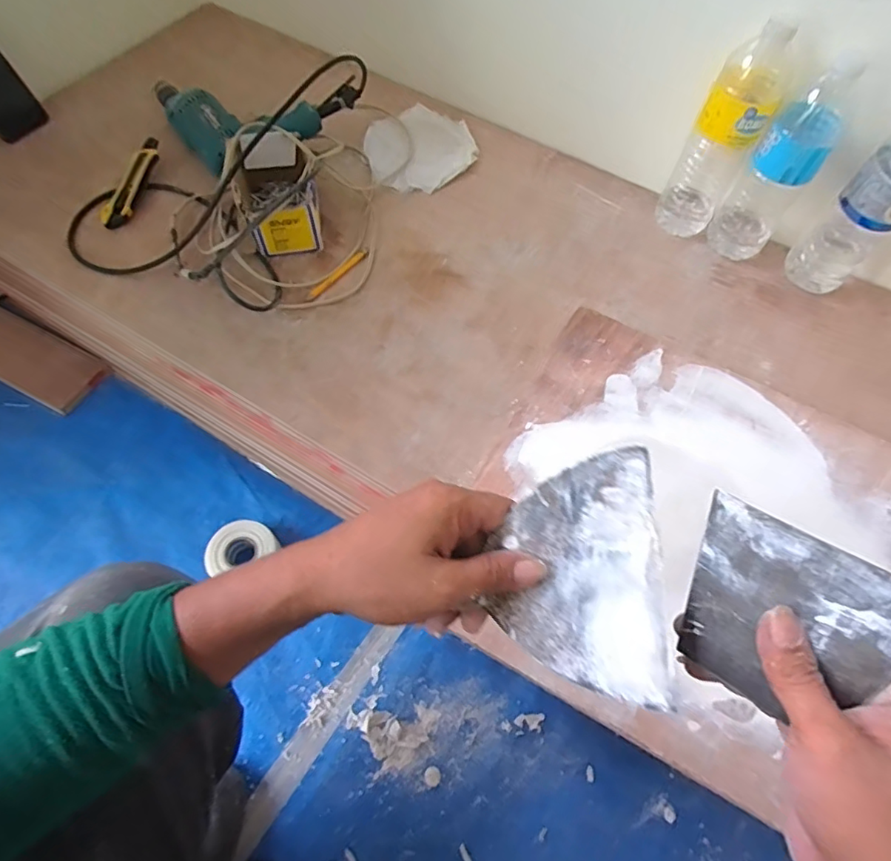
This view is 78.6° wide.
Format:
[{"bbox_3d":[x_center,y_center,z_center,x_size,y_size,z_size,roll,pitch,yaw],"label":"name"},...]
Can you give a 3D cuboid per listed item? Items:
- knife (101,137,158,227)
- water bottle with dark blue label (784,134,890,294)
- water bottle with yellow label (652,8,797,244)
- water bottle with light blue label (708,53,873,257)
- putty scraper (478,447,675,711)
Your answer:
[{"bbox_3d":[-0.427,-0.339,0.745,0.028,0.028,0.142,17,76,6],"label":"knife"},{"bbox_3d":[0.507,-0.266,0.648,0.061,0.233,0.080,-39,71,-19],"label":"water bottle with dark blue label"},{"bbox_3d":[0.346,-0.364,0.679,0.076,0.246,0.085,30,66,12],"label":"water bottle with yellow label"},{"bbox_3d":[0.411,-0.319,0.666,0.076,0.240,0.079,35,67,14],"label":"water bottle with light blue label"},{"bbox_3d":[0.073,0.084,0.312,0.092,0.004,0.135,-5,89,20],"label":"putty scraper"}]

